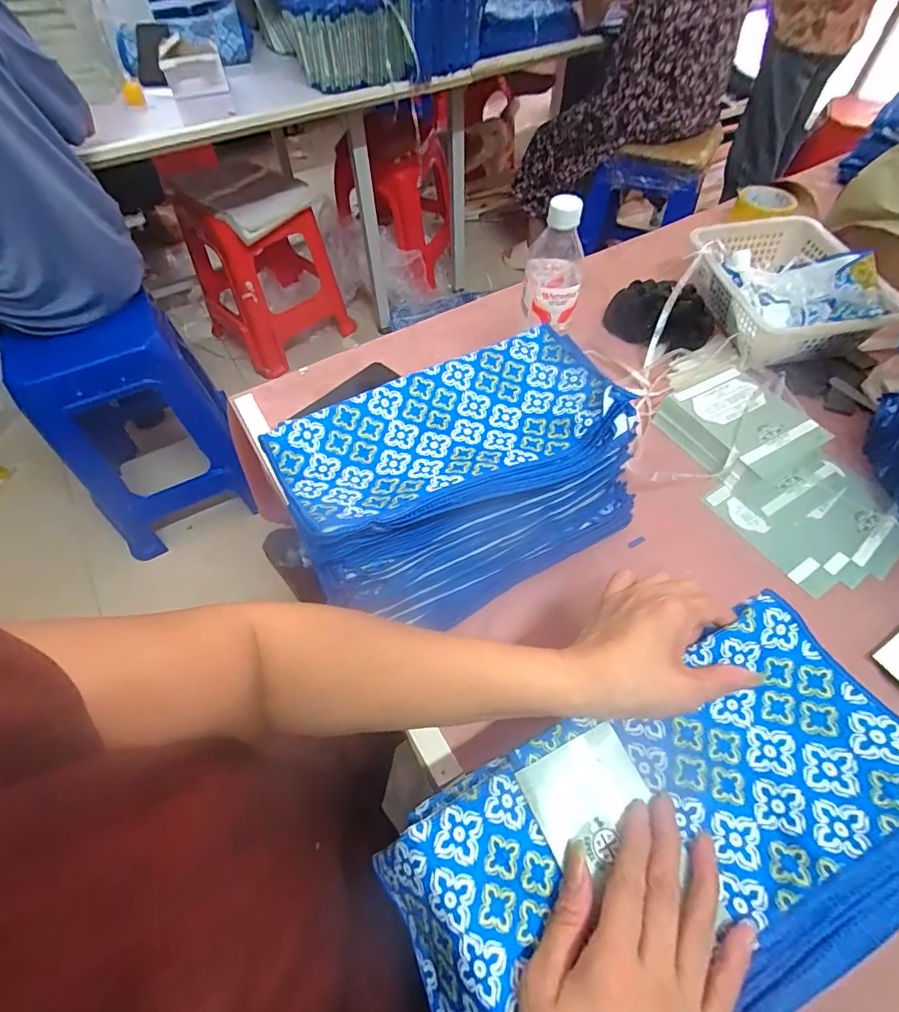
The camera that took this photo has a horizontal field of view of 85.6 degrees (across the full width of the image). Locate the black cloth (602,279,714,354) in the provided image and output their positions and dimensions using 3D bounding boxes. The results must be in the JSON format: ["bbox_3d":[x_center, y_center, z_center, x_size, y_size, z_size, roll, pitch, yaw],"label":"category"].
[{"bbox_3d":[0.300,-0.272,0.695,0.150,0.049,0.088,24,58,17],"label":"black cloth"}]

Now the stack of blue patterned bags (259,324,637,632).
[{"bbox_3d":[0.012,-0.017,0.469,0.289,0.158,0.165,-25,57,-16],"label":"stack of blue patterned bags"}]

